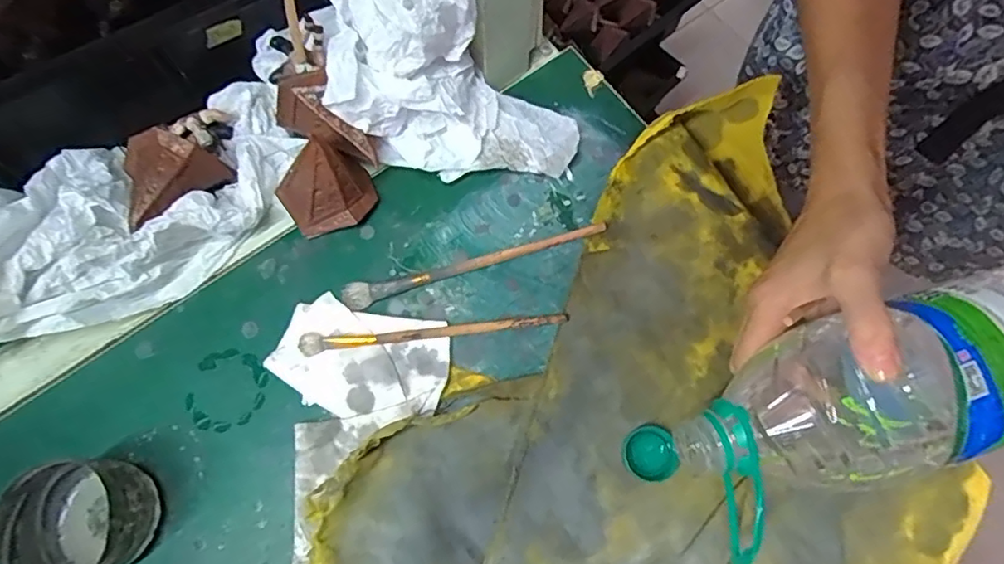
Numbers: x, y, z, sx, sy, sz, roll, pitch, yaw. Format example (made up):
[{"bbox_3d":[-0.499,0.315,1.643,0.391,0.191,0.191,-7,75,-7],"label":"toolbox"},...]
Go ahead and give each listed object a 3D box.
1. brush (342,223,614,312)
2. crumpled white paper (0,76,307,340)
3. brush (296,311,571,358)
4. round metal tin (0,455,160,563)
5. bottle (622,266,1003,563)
[{"bbox_3d":[-0.017,-0.013,0.391,0.181,0.012,0.016,-16,72,-4],"label":"brush"},{"bbox_3d":[-0.259,-0.054,0.377,0.250,0.080,0.136,-33,74,-9],"label":"crumpled white paper"},{"bbox_3d":[-0.044,0.031,0.375,0.172,0.013,0.012,-7,71,-1],"label":"brush"},{"bbox_3d":[-0.236,0.136,0.329,0.071,0.048,0.065,0,71,1],"label":"round metal tin"},{"bbox_3d":[0.246,0.052,0.316,0.351,0.092,0.092,-16,72,-3],"label":"bottle"}]

